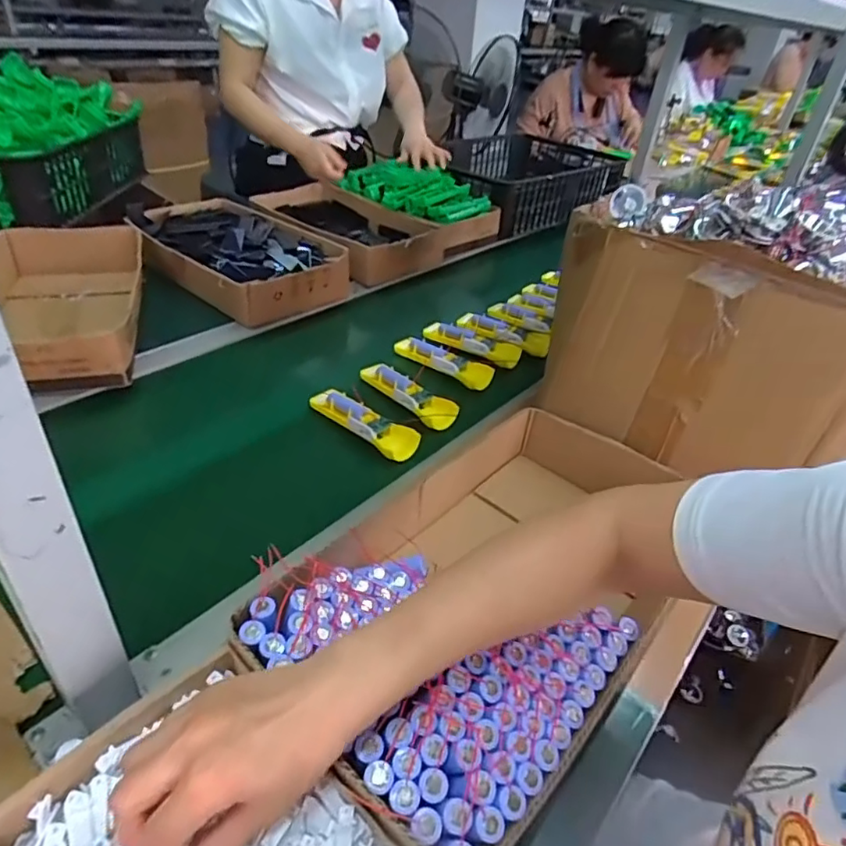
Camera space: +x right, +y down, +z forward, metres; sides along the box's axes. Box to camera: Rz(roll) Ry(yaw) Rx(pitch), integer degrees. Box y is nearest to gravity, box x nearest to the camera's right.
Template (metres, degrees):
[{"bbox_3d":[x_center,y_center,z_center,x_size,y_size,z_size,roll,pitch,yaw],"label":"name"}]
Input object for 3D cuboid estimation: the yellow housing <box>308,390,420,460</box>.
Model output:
[{"bbox_3d":[-0.076,-0.005,0.751,0.167,0.029,0.047,33,44,31],"label":"yellow housing"}]

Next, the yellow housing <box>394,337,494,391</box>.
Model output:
[{"bbox_3d":[0.033,-0.096,0.891,0.169,0.030,0.045,29,42,28],"label":"yellow housing"}]

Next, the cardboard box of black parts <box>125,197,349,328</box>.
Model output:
[{"bbox_3d":[-0.331,-0.299,1.034,0.238,0.085,0.375,-26,47,-35],"label":"cardboard box of black parts"}]

